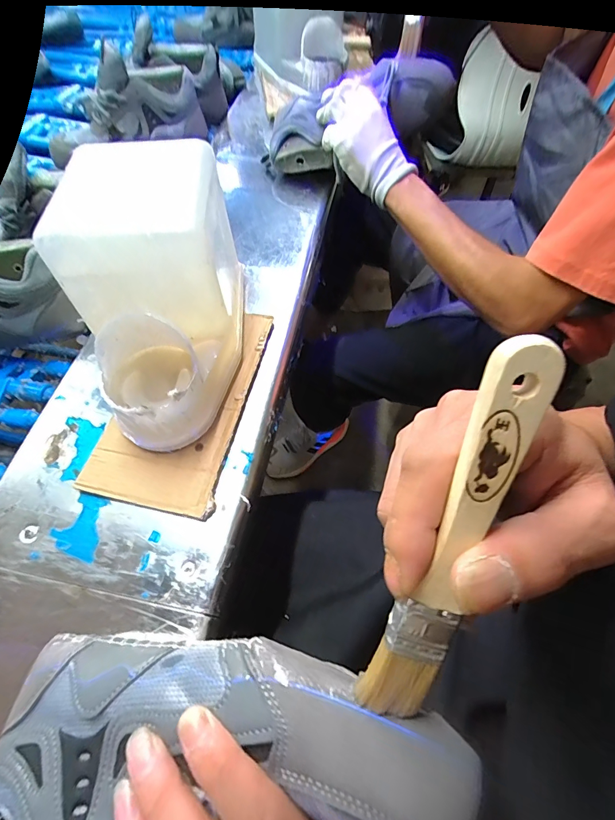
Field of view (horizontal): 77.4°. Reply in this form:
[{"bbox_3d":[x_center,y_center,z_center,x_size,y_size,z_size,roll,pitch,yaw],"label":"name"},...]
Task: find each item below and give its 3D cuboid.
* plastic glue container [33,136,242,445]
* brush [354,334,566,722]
[{"bbox_3d":[-0.140,-0.106,0.371,0.135,0.158,0.253,-6,60,-4],"label":"plastic glue container"},{"bbox_3d":[0.052,0.054,0.143,0.024,0.162,0.007,16,18,9],"label":"brush"}]

